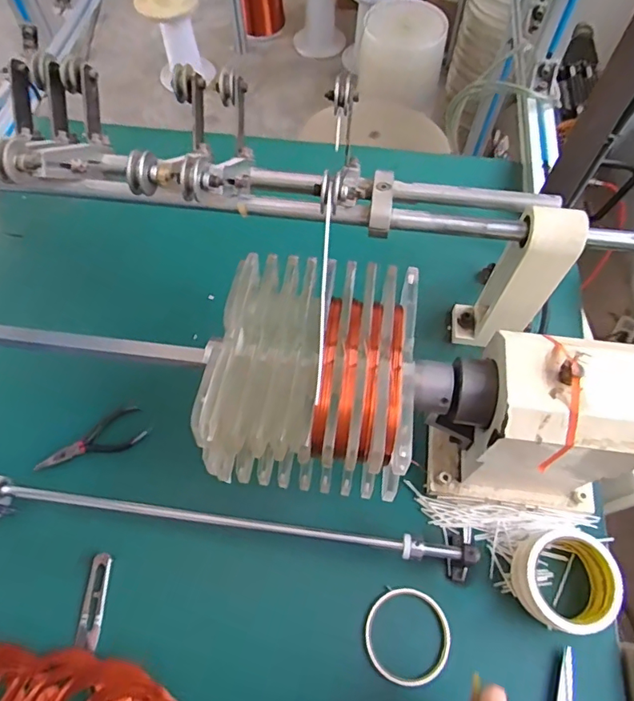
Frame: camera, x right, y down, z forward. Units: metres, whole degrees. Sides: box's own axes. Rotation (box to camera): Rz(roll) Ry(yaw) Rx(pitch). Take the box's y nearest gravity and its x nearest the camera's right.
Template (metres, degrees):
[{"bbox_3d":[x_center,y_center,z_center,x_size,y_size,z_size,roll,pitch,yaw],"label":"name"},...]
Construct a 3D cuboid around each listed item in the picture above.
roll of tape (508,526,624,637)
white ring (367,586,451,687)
[{"bbox_3d":[0.254,0.236,0.521,0.091,0.052,0.094,5,64,3],"label":"roll of tape"},{"bbox_3d":[0.094,0.292,0.518,0.085,0.019,0.086,0,64,0],"label":"white ring"}]

